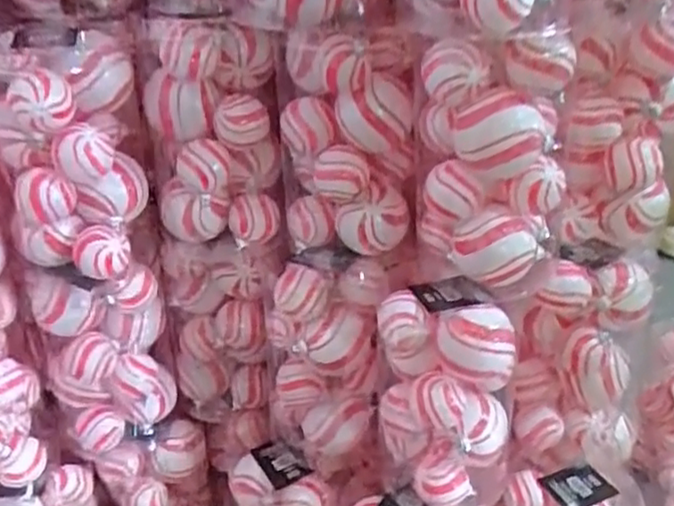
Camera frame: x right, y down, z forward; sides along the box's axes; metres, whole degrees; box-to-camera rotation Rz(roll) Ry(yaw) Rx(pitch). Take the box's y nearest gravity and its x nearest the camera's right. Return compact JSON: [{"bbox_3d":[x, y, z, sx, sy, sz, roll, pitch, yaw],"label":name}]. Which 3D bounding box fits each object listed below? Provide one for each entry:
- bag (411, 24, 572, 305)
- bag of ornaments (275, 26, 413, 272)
[{"bbox_3d":[0.123,-0.065,0.547,0.122,0.209,0.081,5,29,12],"label":"bag"},{"bbox_3d":[0.009,-0.103,0.615,0.117,0.201,0.103,-2,29,-1],"label":"bag of ornaments"}]

